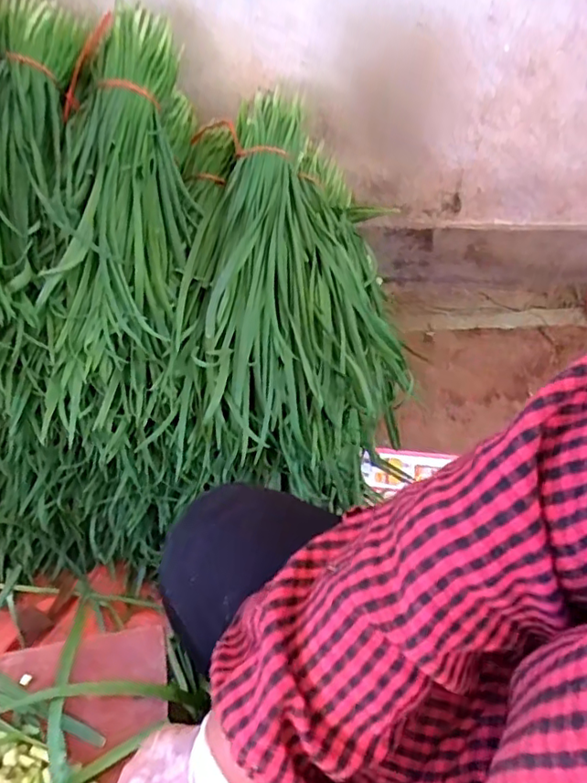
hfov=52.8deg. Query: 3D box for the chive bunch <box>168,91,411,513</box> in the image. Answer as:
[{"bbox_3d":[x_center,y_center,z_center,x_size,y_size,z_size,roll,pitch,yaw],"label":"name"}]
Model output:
[{"bbox_3d":[0.014,-0.165,0.817,0.284,0.218,0.569,4,52,-1],"label":"chive bunch"}]

